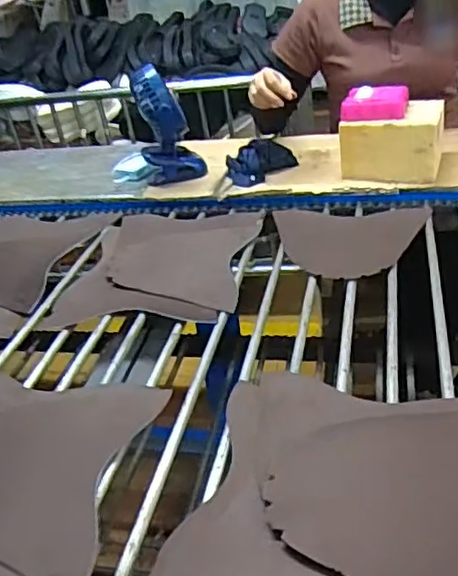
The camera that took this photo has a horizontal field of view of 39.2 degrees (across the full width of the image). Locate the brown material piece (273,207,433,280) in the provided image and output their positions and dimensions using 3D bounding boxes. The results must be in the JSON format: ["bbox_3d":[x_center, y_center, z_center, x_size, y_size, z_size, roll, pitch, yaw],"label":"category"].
[{"bbox_3d":[0.202,-0.081,1.039,0.248,0.006,0.233,-2,32,9],"label":"brown material piece"}]

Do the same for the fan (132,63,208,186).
[{"bbox_3d":[-0.112,-0.298,1.236,0.110,0.230,0.097,-11,32,-5],"label":"fan"}]

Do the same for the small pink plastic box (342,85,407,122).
[{"bbox_3d":[0.261,-0.333,1.158,0.110,0.035,0.091,7,34,21],"label":"small pink plastic box"}]

